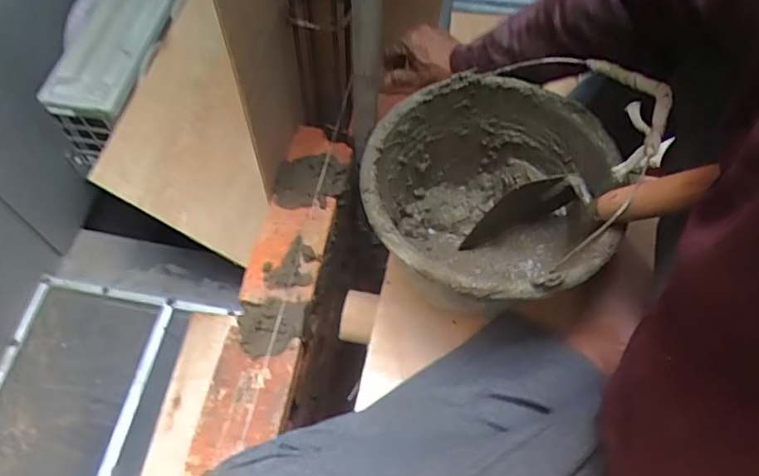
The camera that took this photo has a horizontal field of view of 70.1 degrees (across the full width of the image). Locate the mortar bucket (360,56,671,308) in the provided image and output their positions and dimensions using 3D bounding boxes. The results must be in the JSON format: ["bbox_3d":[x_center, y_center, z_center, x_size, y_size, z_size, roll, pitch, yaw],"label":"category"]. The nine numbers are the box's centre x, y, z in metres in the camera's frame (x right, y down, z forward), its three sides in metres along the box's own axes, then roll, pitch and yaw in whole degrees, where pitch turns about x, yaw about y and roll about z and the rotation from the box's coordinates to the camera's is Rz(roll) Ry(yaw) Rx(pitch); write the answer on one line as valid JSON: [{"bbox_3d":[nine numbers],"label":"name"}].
[{"bbox_3d":[0.109,-0.043,0.547,0.234,0.213,0.249,1,61,-1],"label":"mortar bucket"}]

